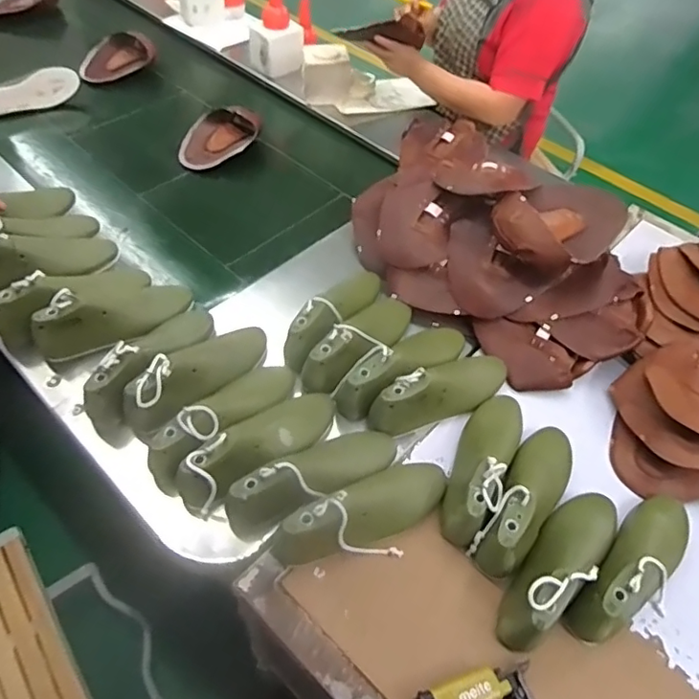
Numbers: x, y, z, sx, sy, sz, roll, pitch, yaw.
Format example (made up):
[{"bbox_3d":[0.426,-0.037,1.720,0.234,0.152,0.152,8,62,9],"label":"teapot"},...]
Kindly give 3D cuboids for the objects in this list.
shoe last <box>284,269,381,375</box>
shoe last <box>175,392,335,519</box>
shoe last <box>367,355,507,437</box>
[{"bbox_3d":[-0.025,-0.068,0.976,0.089,0.105,0.260,30,49,20],"label":"shoe last"},{"bbox_3d":[-0.125,0.142,0.812,0.263,0.108,0.078,-29,58,-36],"label":"shoe last"},{"bbox_3d":[0.154,0.064,0.882,0.256,0.102,0.078,-15,56,-26],"label":"shoe last"}]

